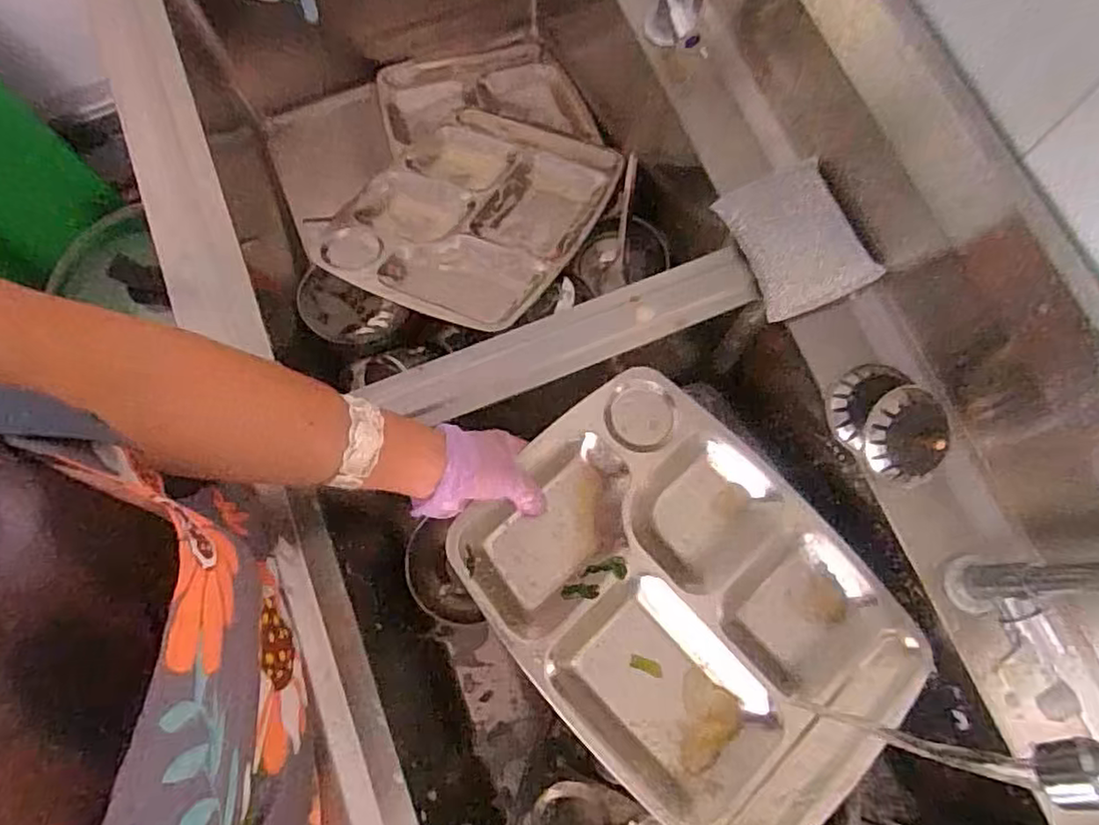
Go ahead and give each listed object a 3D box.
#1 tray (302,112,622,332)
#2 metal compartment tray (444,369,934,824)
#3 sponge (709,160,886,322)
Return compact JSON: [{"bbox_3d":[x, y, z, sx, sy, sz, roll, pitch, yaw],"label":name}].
[{"bbox_3d":[-0.085,-0.225,0.737,0.252,0.041,0.326,25,59,10],"label":"tray"},{"bbox_3d":[0.110,0.150,0.510,0.246,0.042,0.335,-44,79,-10],"label":"metal compartment tray"},{"bbox_3d":[0.202,-0.142,0.545,0.091,0.027,0.118,-19,76,-4],"label":"sponge"}]

